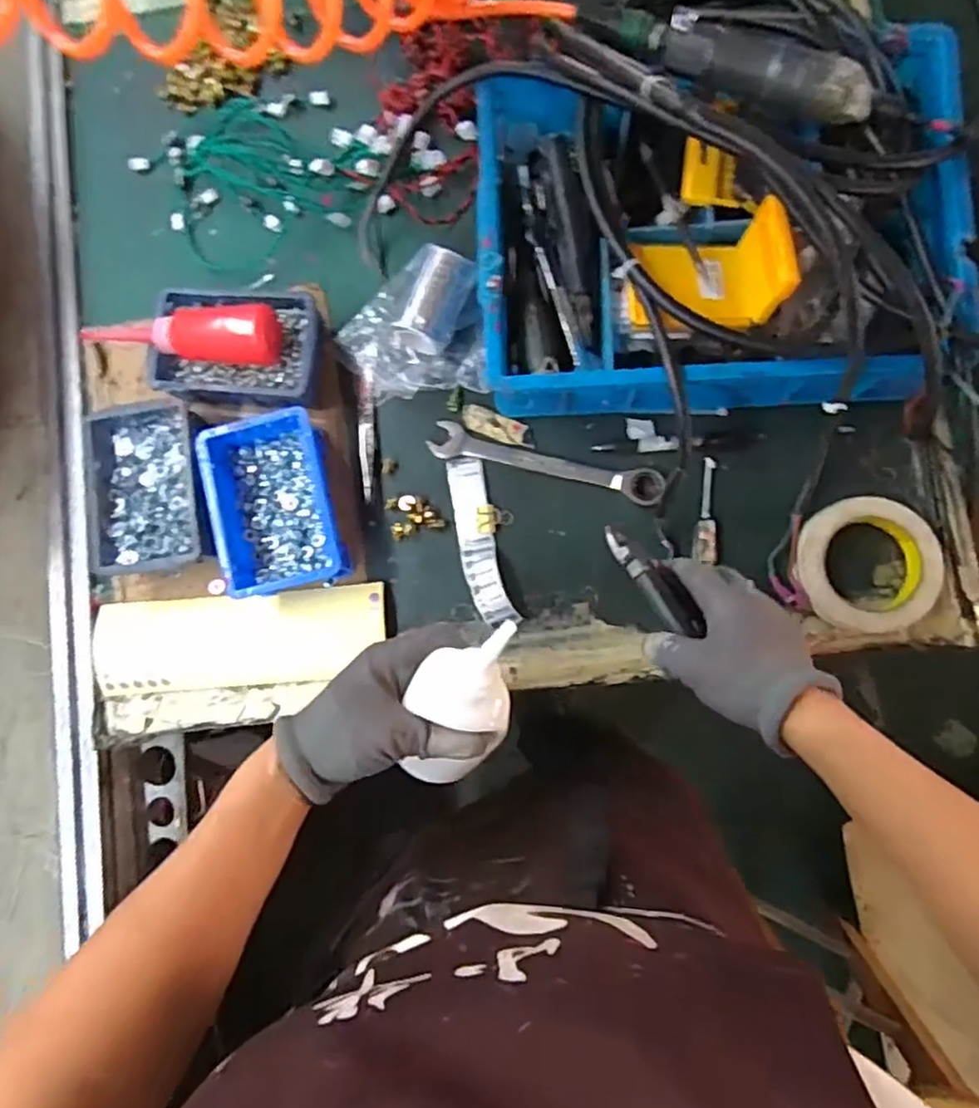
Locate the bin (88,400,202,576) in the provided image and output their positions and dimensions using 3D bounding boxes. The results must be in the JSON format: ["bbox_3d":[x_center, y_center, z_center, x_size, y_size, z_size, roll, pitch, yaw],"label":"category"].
[{"bbox_3d":[-0.292,-0.057,0.588,0.100,0.058,0.145,-6,84,3],"label":"bin"}]

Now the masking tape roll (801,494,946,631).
[{"bbox_3d":[0.308,0.008,0.543,0.106,0.023,0.108,14,86,5],"label":"masking tape roll"}]

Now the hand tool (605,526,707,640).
[{"bbox_3d":[0.117,0.018,0.469,0.026,0.020,0.094,-38,62,2],"label":"hand tool"}]

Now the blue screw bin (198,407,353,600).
[{"bbox_3d":[-0.182,-0.045,0.574,0.098,0.055,0.152,-12,84,3],"label":"blue screw bin"}]

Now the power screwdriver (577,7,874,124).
[{"bbox_3d":[0.173,-0.368,0.492,0.218,0.034,0.038,23,87,6],"label":"power screwdriver"}]

